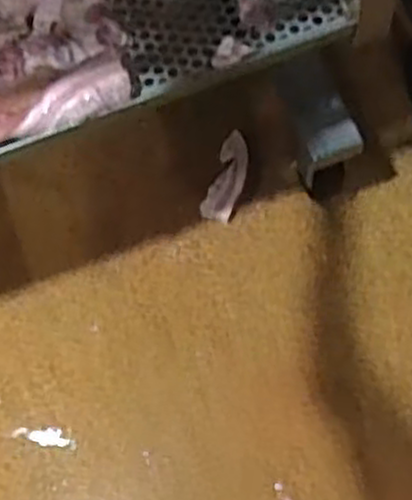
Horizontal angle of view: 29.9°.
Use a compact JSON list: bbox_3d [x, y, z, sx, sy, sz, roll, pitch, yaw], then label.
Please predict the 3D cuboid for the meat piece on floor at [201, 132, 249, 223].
[{"bbox_3d":[0.041,-0.133,1.382,0.061,0.021,0.168,15,79,10],"label":"meat piece on floor"}]

